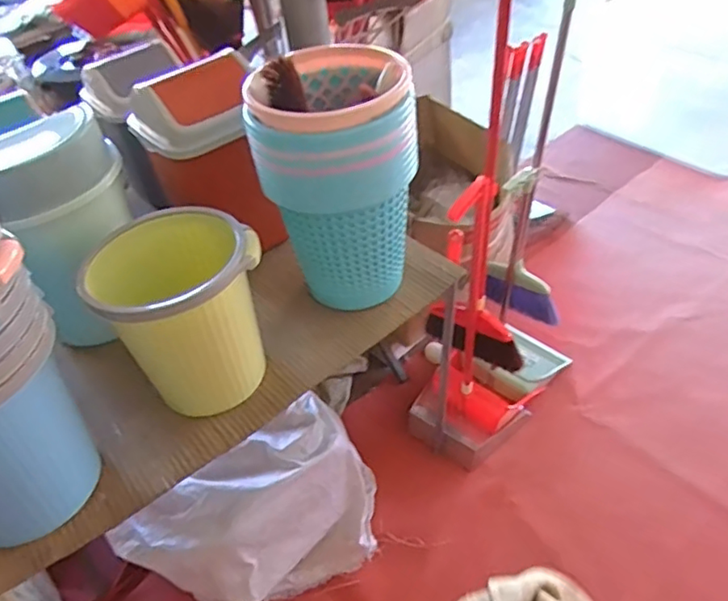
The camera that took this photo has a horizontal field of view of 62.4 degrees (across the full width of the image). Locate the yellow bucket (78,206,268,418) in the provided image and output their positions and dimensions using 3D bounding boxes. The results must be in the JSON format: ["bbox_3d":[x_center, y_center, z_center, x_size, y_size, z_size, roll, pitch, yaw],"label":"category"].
[{"bbox_3d":[-0.274,0.019,0.951,0.231,0.253,0.216,-4,46,4],"label":"yellow bucket"}]

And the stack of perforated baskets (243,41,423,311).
[{"bbox_3d":[-0.045,-0.207,1.041,0.246,0.389,0.238,-13,46,-6],"label":"stack of perforated baskets"}]

